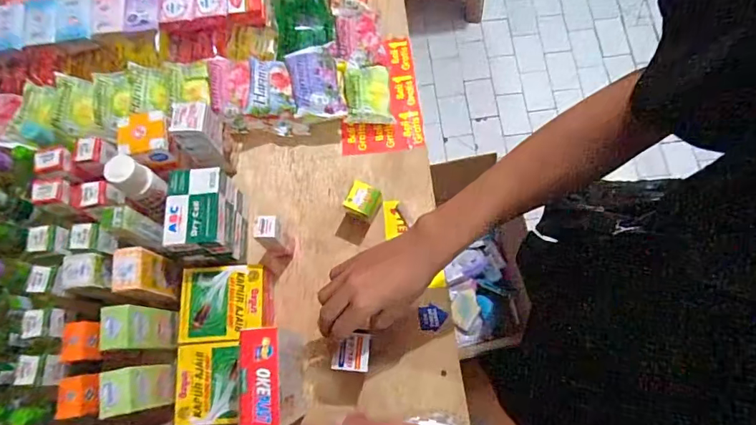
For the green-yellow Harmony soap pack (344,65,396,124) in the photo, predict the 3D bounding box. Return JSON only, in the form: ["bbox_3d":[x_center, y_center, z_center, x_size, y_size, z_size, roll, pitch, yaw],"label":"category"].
[{"bbox_3d":[-0.013,-0.167,0.638,0.063,0.027,0.091,-5,74,1],"label":"green-yellow Harmony soap pack"}]

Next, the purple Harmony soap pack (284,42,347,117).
[{"bbox_3d":[-0.083,-0.174,0.622,0.066,0.031,0.099,-11,74,-1],"label":"purple Harmony soap pack"}]

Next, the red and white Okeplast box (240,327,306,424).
[{"bbox_3d":[-0.108,0.170,0.488,0.039,0.145,0.088,-5,74,1],"label":"red and white Okeplast box"}]

